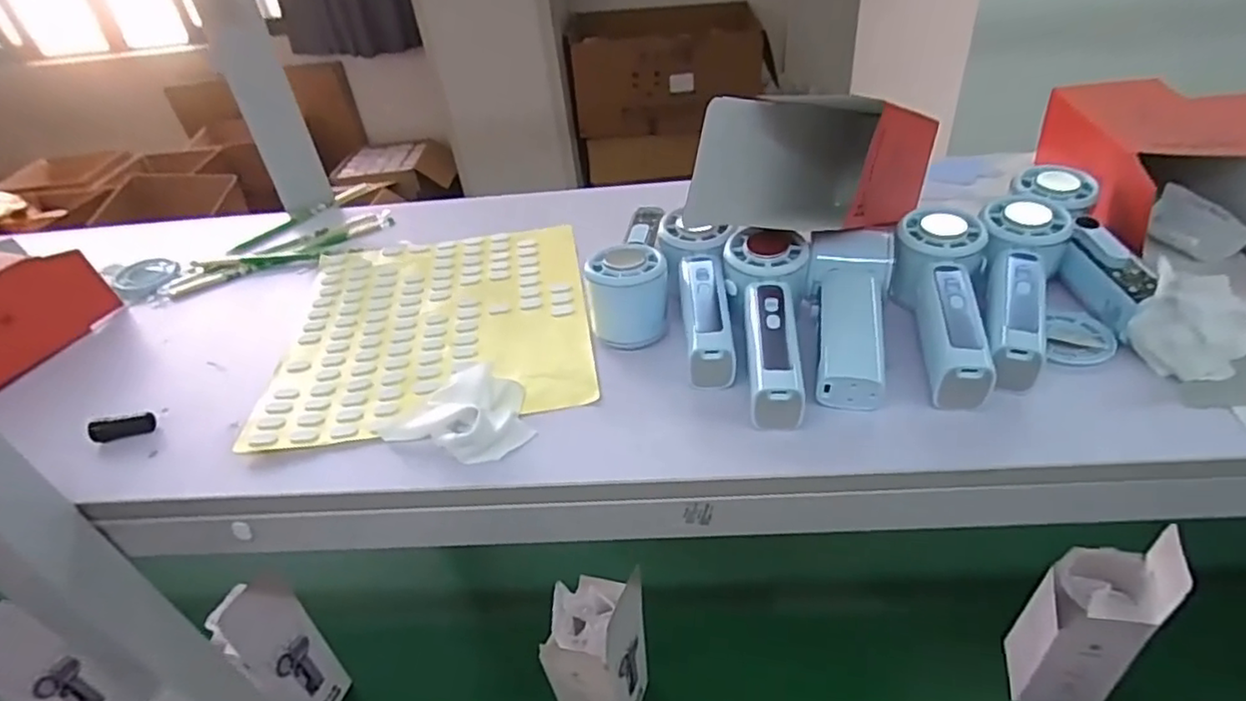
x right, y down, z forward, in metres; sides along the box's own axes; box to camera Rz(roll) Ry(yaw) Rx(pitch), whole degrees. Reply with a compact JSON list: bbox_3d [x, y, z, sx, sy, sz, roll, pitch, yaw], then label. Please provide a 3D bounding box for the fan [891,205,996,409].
[{"bbox_3d":[0.217,-0.027,0.440,0.056,0.052,0.159,3,52,12],"label":"fan"}]

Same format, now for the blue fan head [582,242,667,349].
[{"bbox_3d":[0.004,-0.038,0.471,0.056,0.063,0.044,-7,38,-2],"label":"blue fan head"}]

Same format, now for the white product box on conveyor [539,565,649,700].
[{"bbox_3d":[-0.027,0.314,0.663,0.081,0.212,0.080,11,42,21],"label":"white product box on conveyor"}]

